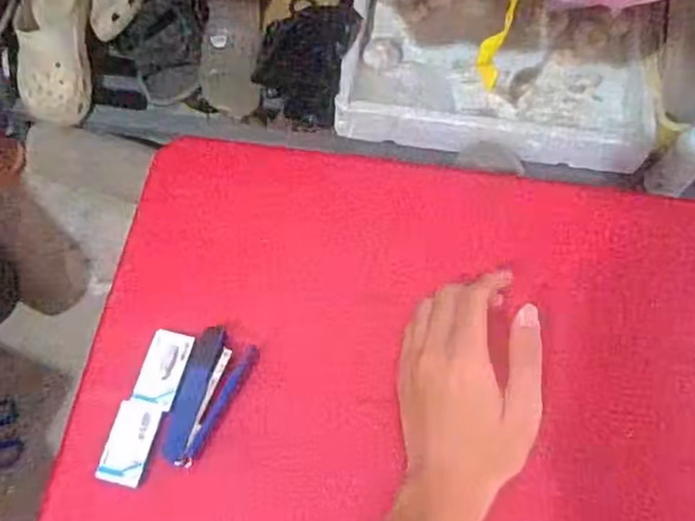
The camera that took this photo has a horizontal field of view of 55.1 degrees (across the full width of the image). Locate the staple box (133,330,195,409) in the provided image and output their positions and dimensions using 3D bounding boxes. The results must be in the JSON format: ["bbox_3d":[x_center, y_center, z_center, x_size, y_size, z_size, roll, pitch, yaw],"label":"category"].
[{"bbox_3d":[-0.130,0.076,0.470,0.027,0.008,0.055,13,66,5],"label":"staple box"}]

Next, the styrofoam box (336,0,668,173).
[{"bbox_3d":[0.219,-0.292,0.992,0.437,0.058,0.310,8,66,3],"label":"styrofoam box"}]

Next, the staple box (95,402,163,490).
[{"bbox_3d":[-0.148,0.125,0.454,0.031,0.008,0.054,11,66,5],"label":"staple box"}]

